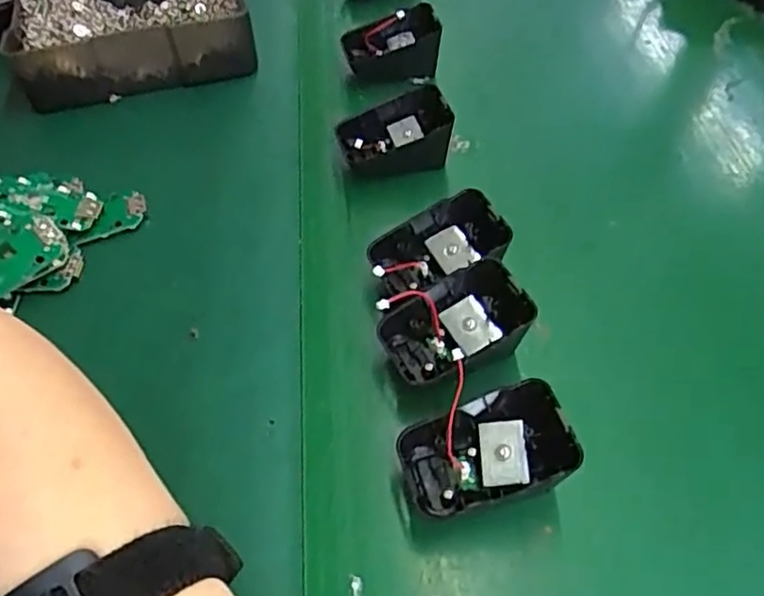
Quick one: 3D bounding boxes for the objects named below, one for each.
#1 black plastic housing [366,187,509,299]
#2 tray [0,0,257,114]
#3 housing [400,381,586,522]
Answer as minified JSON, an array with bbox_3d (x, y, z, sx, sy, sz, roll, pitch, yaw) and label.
[{"bbox_3d":[0.029,-0.027,0.350,0.070,0.035,0.046,-7,52,-5],"label":"black plastic housing"},{"bbox_3d":[-0.181,-0.204,0.480,0.159,0.045,0.135,-9,54,-10],"label":"tray"},{"bbox_3d":[0.043,0.067,0.281,0.064,0.044,0.046,-5,52,-8],"label":"housing"}]

